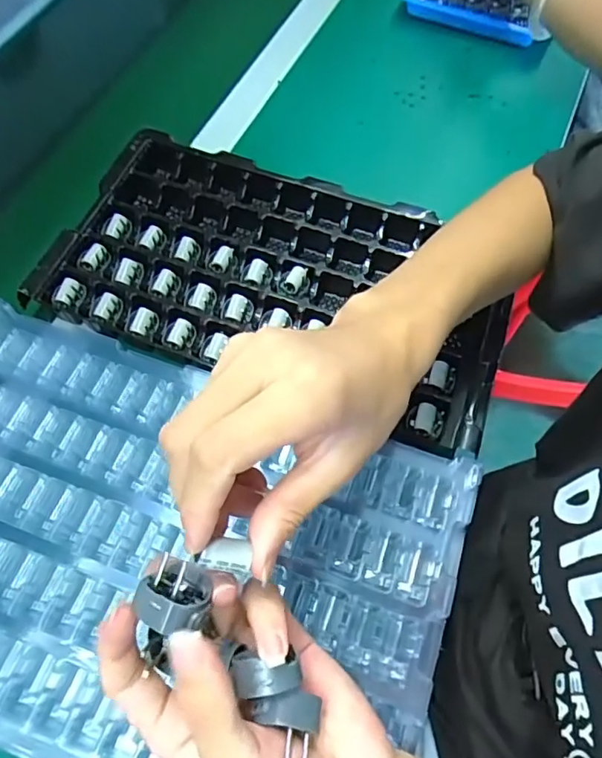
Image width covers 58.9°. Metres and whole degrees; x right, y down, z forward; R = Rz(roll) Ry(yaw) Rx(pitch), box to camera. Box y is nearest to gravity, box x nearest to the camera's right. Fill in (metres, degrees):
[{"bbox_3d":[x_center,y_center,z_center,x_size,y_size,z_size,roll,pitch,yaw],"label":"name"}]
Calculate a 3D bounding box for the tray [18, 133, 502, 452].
[{"bbox_3d":[-0.036,-0.091,0.444,0.330,0.030,0.200,19,66,11],"label":"tray"}]

